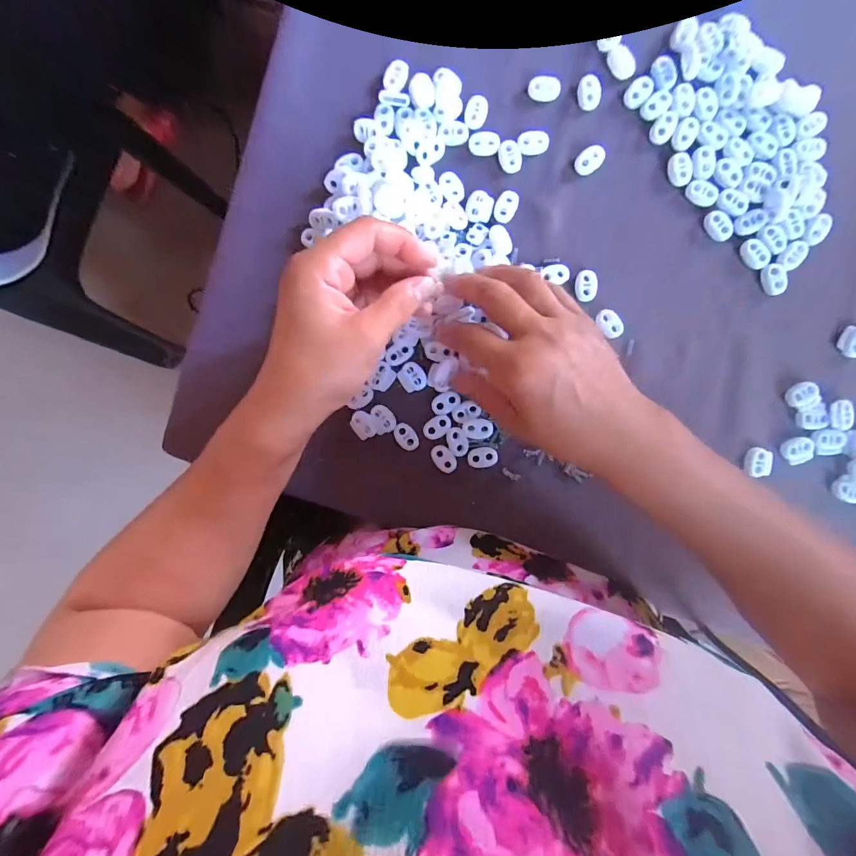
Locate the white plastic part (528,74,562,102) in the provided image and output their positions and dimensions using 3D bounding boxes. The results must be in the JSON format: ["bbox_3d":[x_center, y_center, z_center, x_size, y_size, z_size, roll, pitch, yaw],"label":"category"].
[{"bbox_3d":[0.086,-0.250,0.302,0.023,0.011,0.013,12,93,1],"label":"white plastic part"}]

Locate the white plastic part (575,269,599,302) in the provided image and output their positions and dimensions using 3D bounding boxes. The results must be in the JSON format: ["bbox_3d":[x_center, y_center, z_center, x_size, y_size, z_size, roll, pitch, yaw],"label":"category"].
[{"bbox_3d":[0.119,-0.106,0.303,0.016,0.004,0.023,0,93,1],"label":"white plastic part"}]

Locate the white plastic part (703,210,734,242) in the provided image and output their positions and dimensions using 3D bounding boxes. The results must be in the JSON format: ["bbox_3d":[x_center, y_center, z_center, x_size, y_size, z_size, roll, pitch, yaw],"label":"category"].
[{"bbox_3d":[0.213,-0.148,0.297,0.016,0.004,0.023,-34,92,3],"label":"white plastic part"}]

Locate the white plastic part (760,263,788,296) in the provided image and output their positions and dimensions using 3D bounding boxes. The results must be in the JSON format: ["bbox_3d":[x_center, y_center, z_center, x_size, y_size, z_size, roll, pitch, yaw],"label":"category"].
[{"bbox_3d":[0.254,-0.109,0.298,0.017,0.004,0.022,-22,92,2],"label":"white plastic part"}]

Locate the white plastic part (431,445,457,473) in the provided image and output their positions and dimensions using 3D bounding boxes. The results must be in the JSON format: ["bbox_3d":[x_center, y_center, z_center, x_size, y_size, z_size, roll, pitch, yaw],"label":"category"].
[{"bbox_3d":[0.013,0.024,0.312,0.016,0.004,0.023,-41,91,3],"label":"white plastic part"}]

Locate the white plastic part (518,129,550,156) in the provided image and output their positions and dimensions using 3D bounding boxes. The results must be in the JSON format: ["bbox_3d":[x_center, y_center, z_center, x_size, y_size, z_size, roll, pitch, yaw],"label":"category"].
[{"bbox_3d":[0.079,-0.212,0.304,0.021,0.005,0.018,-13,93,2],"label":"white plastic part"}]

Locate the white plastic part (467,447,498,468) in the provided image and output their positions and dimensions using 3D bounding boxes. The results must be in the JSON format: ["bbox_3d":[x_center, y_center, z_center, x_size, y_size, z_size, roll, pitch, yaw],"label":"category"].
[{"bbox_3d":[0.042,0.023,0.311,0.022,0.004,0.016,-1,93,1],"label":"white plastic part"}]

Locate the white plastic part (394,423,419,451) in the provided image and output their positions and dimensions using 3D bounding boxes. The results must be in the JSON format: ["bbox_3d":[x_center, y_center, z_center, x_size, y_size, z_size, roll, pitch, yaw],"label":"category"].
[{"bbox_3d":[-0.017,0.007,0.312,0.016,0.004,0.023,-41,91,3],"label":"white plastic part"}]

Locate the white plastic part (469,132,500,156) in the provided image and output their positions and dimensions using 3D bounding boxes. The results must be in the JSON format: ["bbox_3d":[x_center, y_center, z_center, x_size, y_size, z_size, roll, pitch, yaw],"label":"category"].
[{"bbox_3d":[0.042,-0.212,0.303,0.023,0.004,0.017,7,93,1],"label":"white plastic part"}]

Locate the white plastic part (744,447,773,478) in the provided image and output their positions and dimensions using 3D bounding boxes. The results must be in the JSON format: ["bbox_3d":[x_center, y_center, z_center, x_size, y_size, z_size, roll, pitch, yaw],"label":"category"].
[{"bbox_3d":[0.247,0.025,0.304,0.017,0.006,0.020,-6,93,2],"label":"white plastic part"}]

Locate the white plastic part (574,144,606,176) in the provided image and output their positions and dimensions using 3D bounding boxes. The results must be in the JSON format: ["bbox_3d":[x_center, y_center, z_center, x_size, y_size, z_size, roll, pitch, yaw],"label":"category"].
[{"bbox_3d":[0.121,-0.199,0.302,0.023,0.004,0.016,-42,91,3],"label":"white plastic part"}]

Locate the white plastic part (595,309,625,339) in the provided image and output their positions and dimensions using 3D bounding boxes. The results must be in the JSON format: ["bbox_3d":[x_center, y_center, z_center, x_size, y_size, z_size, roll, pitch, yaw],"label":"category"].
[{"bbox_3d":[0.137,-0.078,0.305,0.014,0.004,0.023,-35,92,3],"label":"white plastic part"}]

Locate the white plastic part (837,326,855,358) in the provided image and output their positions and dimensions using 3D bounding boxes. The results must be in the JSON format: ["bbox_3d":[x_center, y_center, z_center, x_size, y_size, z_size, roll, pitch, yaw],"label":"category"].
[{"bbox_3d":[0.312,-0.063,0.297,0.017,0.007,0.022,6,93,1],"label":"white plastic part"}]

